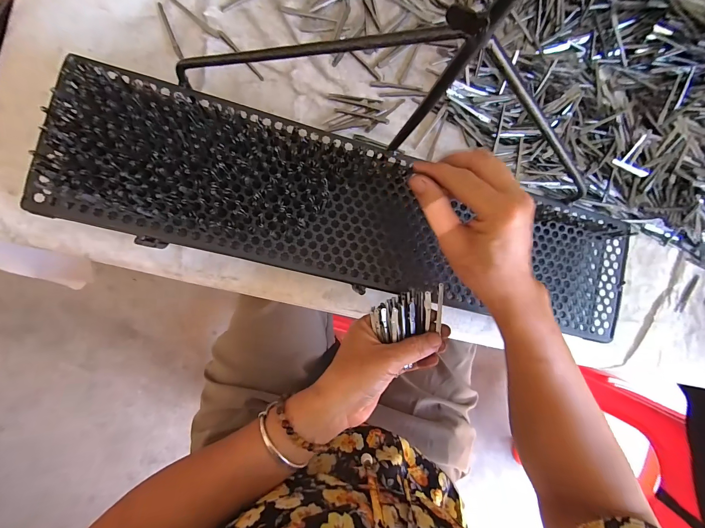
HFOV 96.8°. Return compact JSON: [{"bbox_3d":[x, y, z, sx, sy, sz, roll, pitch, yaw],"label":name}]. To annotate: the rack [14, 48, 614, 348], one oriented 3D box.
[{"bbox_3d":[0.024,-0.048,0.308,0.585,0.035,0.143,13,86,-10],"label":"rack"}]

